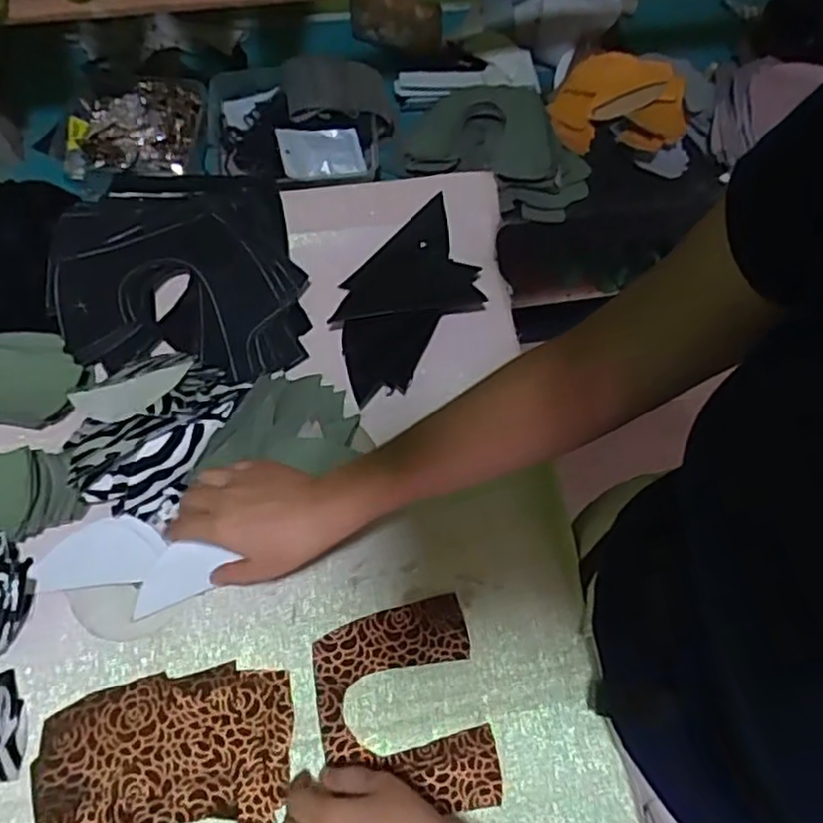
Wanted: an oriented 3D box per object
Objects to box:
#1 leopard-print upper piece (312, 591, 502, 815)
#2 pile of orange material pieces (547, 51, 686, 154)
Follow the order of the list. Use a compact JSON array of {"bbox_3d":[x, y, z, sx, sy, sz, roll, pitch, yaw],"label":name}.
[{"bbox_3d":[-0.007,0.219,0.515,0.119,0.004,0.145,-10,65,-7],"label":"leopard-print upper piece"},{"bbox_3d":[0.270,-0.395,0.909,0.166,0.071,0.135,15,64,5],"label":"pile of orange material pieces"}]

